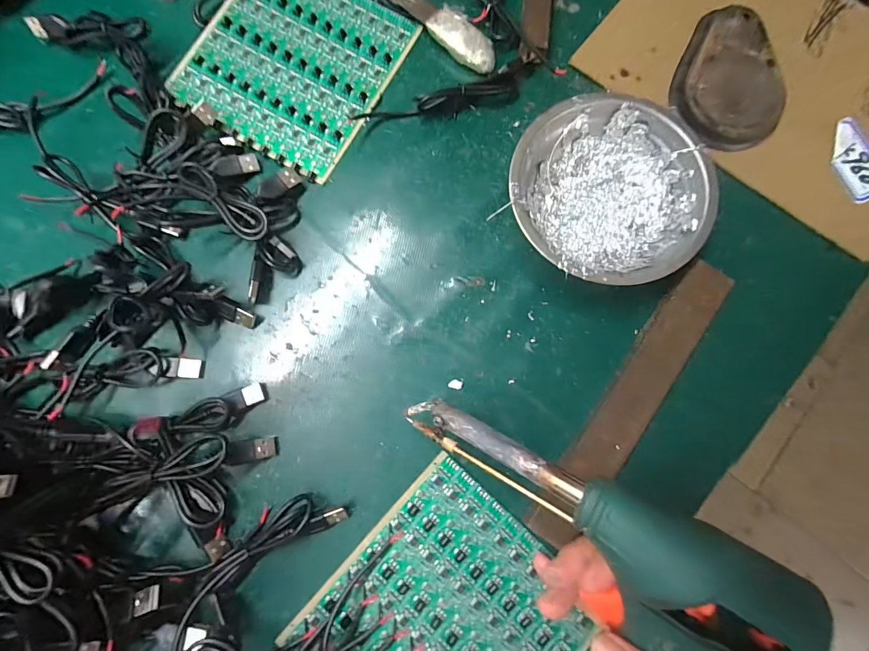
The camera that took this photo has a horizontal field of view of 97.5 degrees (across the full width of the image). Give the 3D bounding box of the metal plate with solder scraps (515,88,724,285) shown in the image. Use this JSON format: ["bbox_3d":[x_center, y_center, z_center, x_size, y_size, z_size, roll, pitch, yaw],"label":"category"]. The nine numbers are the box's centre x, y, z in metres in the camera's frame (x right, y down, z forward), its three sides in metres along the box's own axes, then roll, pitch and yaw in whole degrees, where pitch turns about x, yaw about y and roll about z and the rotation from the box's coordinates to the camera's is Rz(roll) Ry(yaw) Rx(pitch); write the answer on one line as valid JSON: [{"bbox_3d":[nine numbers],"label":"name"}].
[{"bbox_3d":[0.112,-0.085,0.258,0.120,0.039,0.122,0,80,-1],"label":"metal plate with solder scraps"}]

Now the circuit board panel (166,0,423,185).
[{"bbox_3d":[-0.105,-0.202,0.290,0.136,0.011,0.148,30,81,4],"label":"circuit board panel"}]

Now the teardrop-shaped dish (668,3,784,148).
[{"bbox_3d":[0.209,-0.177,0.273,0.066,0.018,0.101,1,80,-1],"label":"teardrop-shaped dish"}]

